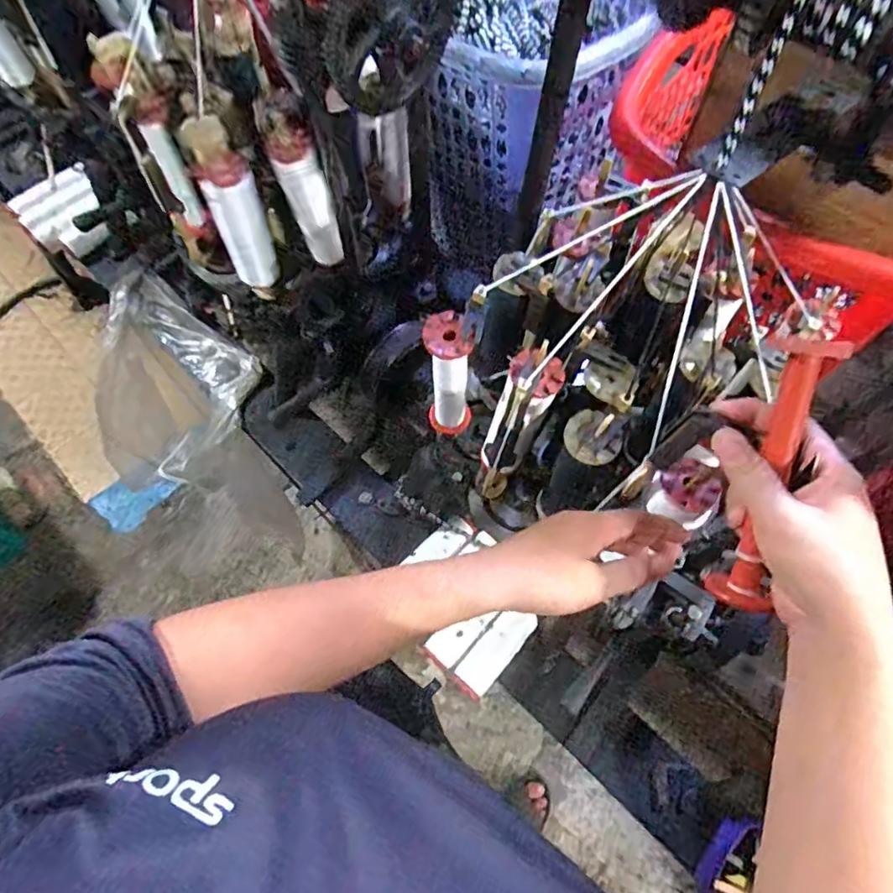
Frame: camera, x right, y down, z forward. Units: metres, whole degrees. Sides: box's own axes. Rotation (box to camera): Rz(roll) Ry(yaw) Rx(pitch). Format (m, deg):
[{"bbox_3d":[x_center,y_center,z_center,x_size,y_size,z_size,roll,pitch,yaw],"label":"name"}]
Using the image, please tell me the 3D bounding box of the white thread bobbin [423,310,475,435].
[{"bbox_3d":[0.002,-0.055,0.521,0.040,0.165,0.035,1,64,1],"label":"white thread bobbin"}]

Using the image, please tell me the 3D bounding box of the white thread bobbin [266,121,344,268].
[{"bbox_3d":[-0.149,-0.259,0.619,0.046,0.153,0.044,-21,66,-9],"label":"white thread bobbin"}]

